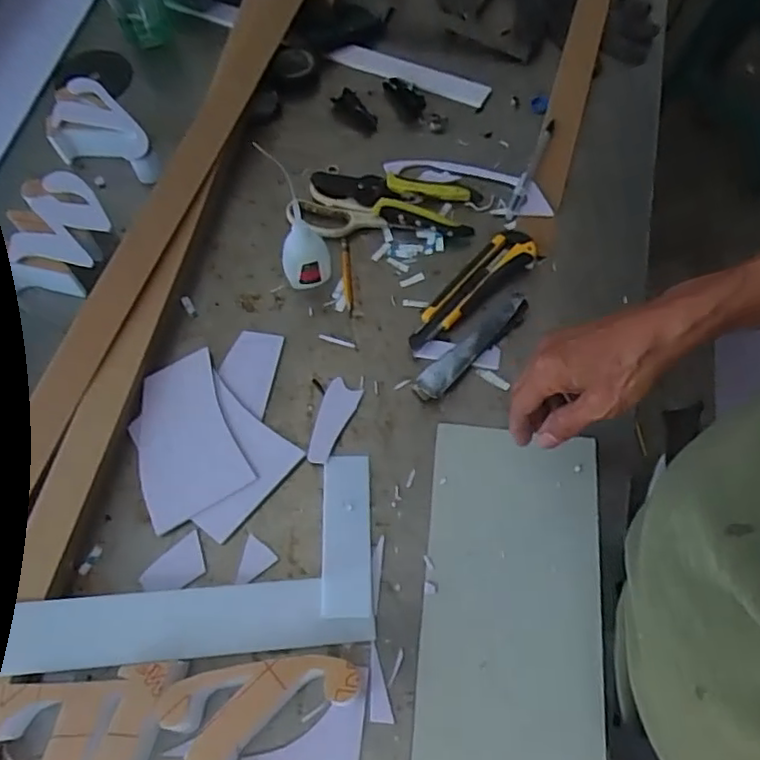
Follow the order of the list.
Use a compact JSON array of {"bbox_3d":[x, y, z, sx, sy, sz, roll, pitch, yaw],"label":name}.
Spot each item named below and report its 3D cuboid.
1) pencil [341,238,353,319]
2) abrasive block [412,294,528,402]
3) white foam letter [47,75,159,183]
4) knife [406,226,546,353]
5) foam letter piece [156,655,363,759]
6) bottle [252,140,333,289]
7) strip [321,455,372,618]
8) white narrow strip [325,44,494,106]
[{"bbox_3d":[-0.032,-0.102,0.629,0.008,0.004,0.090,-5,65,-2],"label":"pencil"},{"bbox_3d":[0.085,-0.030,0.586,0.134,0.019,0.027,-41,71,-17],"label":"abrasive block"},{"bbox_3d":[-0.300,-0.255,0.679,0.079,0.053,0.133,-36,70,-15],"label":"white foam letter"},{"bbox_3d":[0.087,-0.088,0.612,0.162,0.022,0.042,-40,71,-16],"label":"knife"},{"bbox_3d":[-0.081,0.229,0.450,0.134,0.047,0.070,-21,67,-9],"label":"foam letter piece"},{"bbox_3d":[-0.072,-0.124,0.599,0.046,0.087,0.037,-12,66,-5],"label":"bottle"},{"bbox_3d":[-0.027,0.125,0.521,0.039,0.005,0.131,2,61,-6],"label":"strip"},{"bbox_3d":[0.035,-0.361,0.749,0.191,0.008,0.029,21,73,8],"label":"white narrow strip"}]

